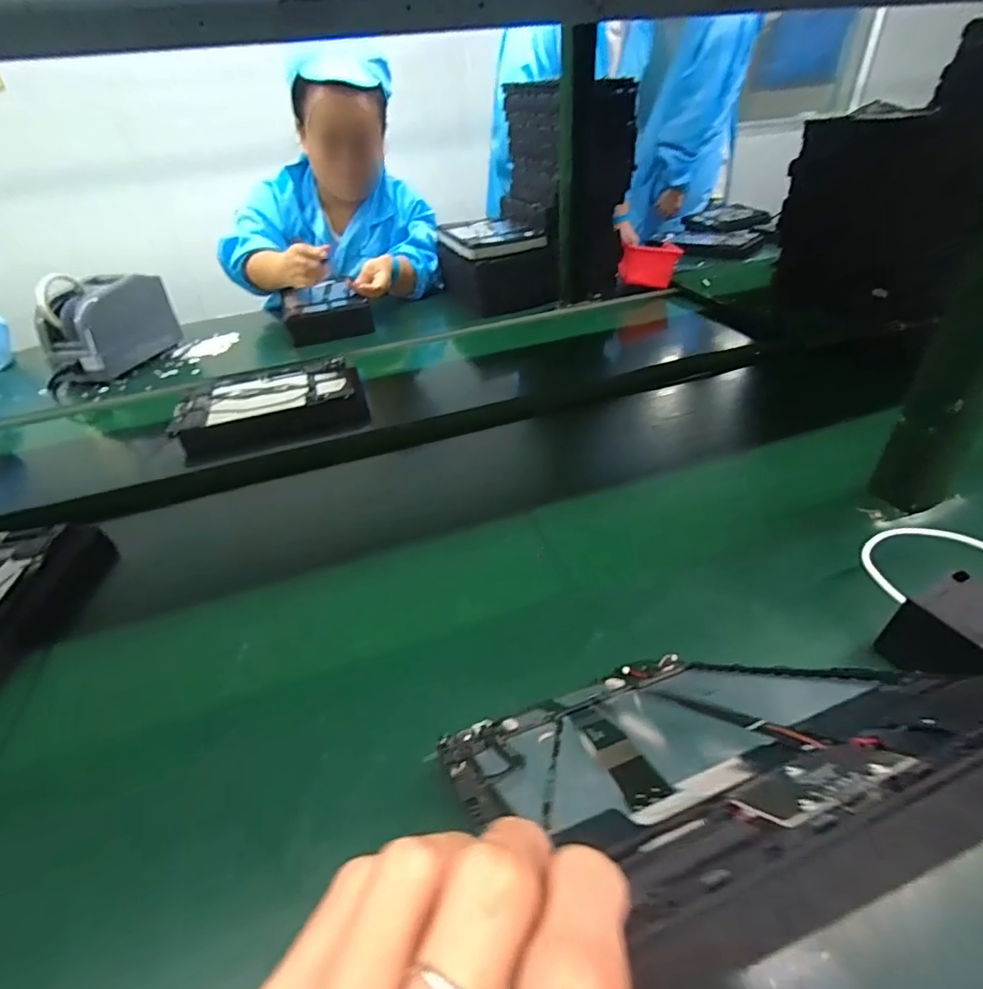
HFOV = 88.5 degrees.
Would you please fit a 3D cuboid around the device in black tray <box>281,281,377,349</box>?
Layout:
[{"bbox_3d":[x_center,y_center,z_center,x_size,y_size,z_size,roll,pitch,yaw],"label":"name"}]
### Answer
[{"bbox_3d":[-0.344,-0.371,1.028,0.168,0.068,0.213,-20,38,-16],"label":"device in black tray"}]

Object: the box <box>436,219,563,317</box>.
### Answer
[{"bbox_3d":[0.009,-0.488,1.065,0.181,0.133,0.246,-16,37,-11],"label":"box"}]

